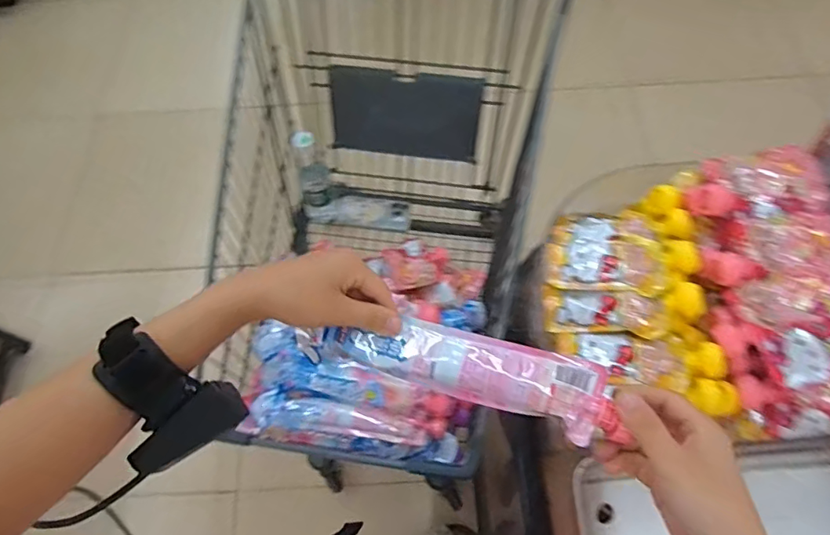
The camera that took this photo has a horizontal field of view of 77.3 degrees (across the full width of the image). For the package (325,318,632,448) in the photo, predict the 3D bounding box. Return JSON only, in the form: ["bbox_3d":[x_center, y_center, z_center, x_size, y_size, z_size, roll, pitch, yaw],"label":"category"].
[{"bbox_3d":[0.043,0.076,0.381,0.215,0.030,0.051,13,66,10],"label":"package"}]

